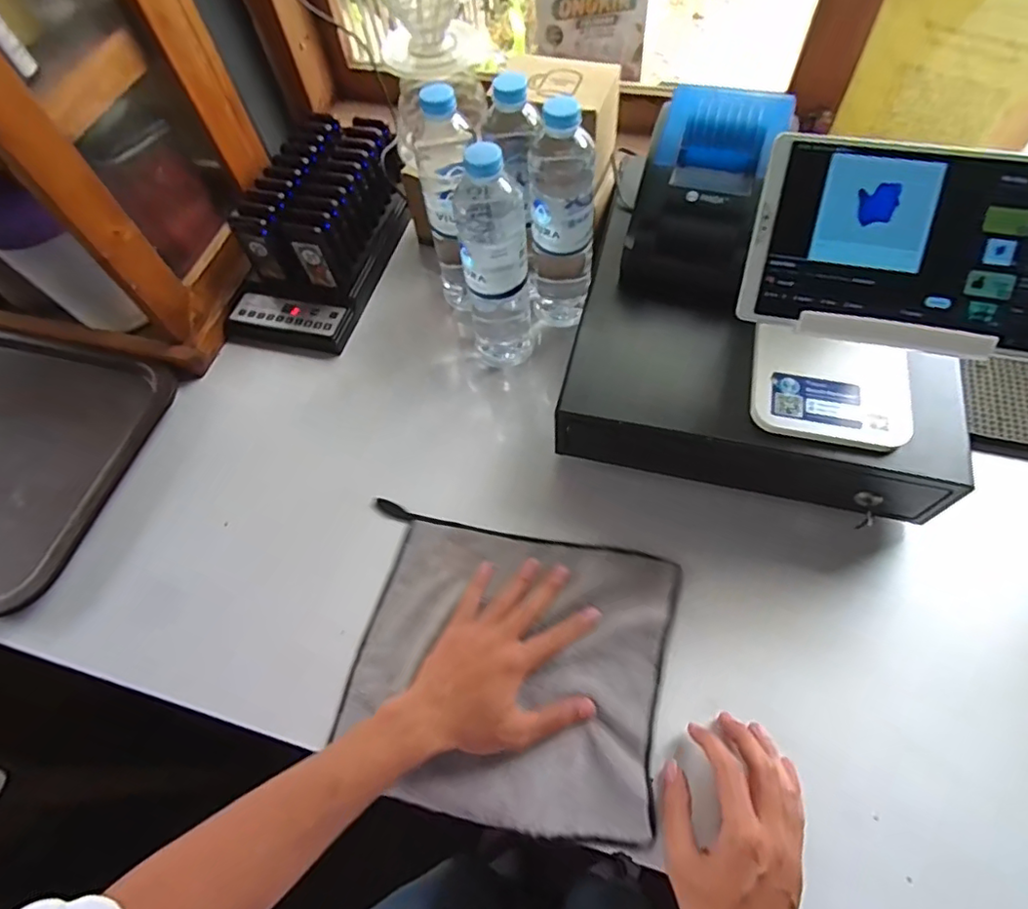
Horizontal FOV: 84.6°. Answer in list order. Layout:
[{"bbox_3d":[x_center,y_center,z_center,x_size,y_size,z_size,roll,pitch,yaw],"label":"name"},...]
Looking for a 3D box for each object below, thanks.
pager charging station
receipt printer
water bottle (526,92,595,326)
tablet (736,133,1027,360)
[{"bbox_3d":[-0.240,-0.269,0.683,0.145,0.104,0.282,12,63,10],"label":"pager charging station"},{"bbox_3d":[0.173,-0.242,0.529,0.122,0.108,0.168,16,64,12],"label":"receipt printer"},{"bbox_3d":[0.050,-0.228,0.584,0.067,0.259,0.076,2,62,5],"label":"water bottle"},{"bbox_3d":[0.269,-0.138,0.374,0.207,0.006,0.121,11,100,10],"label":"tablet"}]

